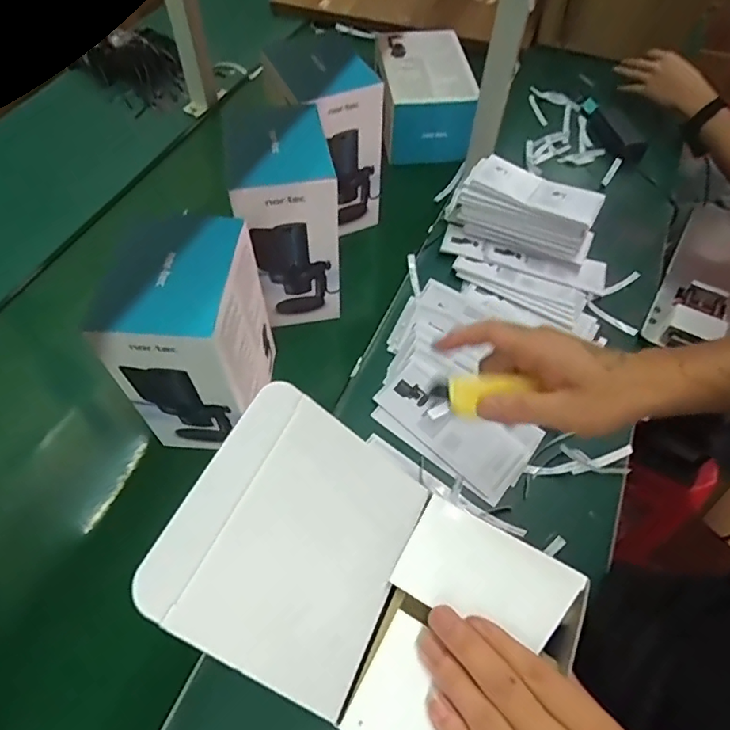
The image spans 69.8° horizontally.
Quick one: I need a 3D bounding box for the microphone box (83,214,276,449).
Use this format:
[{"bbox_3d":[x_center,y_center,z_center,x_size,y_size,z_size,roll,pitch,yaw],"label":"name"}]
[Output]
[{"bbox_3d":[-0.177,-0.027,0.555,0.119,0.211,0.138,1,57,-2],"label":"microphone box"}]

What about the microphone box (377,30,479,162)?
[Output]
[{"bbox_3d":[0.100,-0.474,0.919,0.137,0.101,0.231,-1,57,-3],"label":"microphone box"}]

